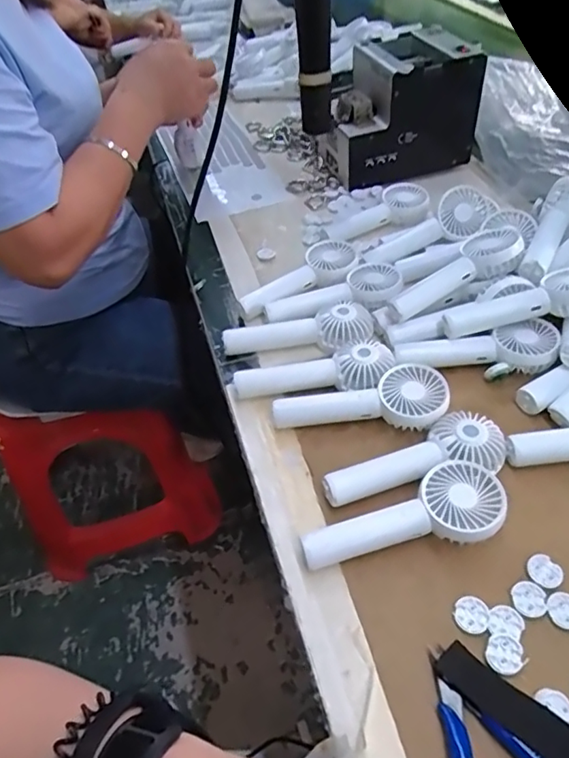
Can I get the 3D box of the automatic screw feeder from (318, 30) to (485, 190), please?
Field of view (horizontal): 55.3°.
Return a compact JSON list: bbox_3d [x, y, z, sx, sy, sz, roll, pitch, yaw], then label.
[{"bbox_3d":[0.146,-0.359,0.731,0.181,0.150,0.129,-16,47,-12],"label":"automatic screw feeder"}]

